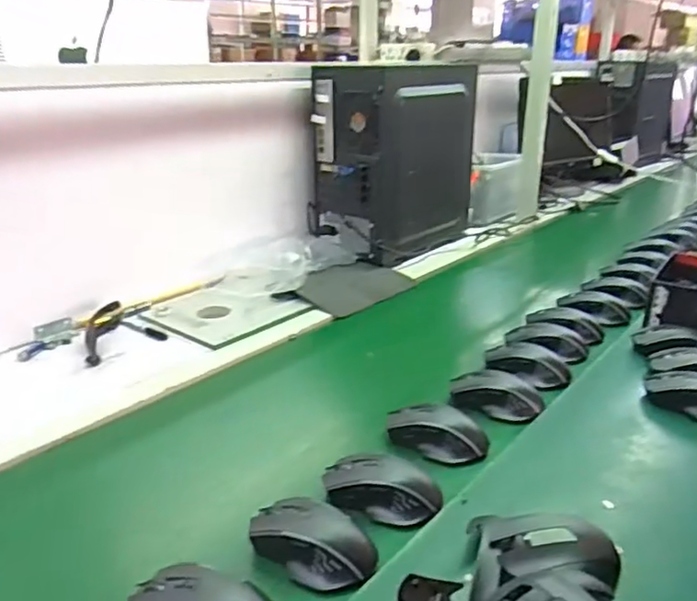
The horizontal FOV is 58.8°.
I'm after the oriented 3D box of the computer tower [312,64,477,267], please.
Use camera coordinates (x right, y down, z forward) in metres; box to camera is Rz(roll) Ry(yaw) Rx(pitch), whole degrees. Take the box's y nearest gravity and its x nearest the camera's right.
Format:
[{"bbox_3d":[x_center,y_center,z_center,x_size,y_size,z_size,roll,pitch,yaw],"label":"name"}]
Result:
[{"bbox_3d":[0.111,-0.312,1.386,0.217,0.382,0.363,15,26,32],"label":"computer tower"}]

